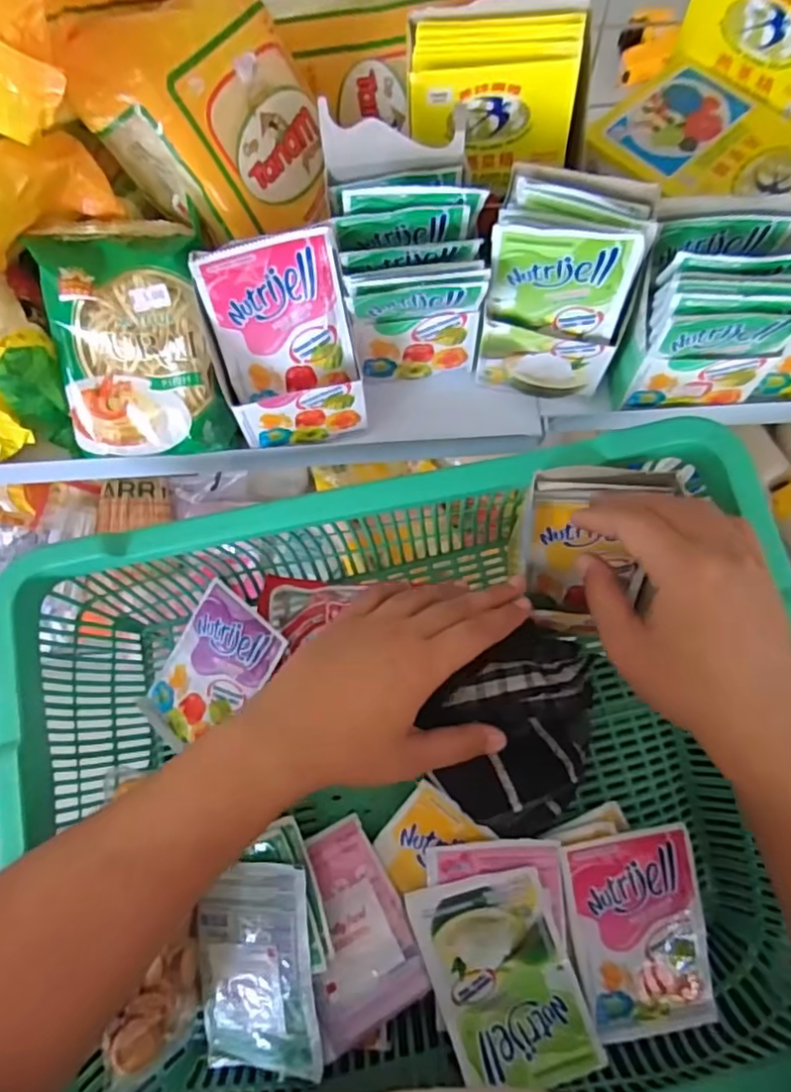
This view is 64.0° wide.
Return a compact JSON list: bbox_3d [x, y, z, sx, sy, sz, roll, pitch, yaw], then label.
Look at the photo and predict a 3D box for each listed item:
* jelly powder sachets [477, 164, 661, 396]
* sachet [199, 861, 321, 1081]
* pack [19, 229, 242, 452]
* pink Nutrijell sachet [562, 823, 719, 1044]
[{"bbox_3d":[0.102,-0.158,0.395,0.084,0.113,0.069,13,71,6],"label":"jelly powder sachets"},{"bbox_3d":[-0.081,0.248,0.369,0.076,0.012,0.120,-7,85,21],"label":"sachet"},{"bbox_3d":[-0.157,-0.123,0.389,0.097,0.133,0.037,-7,26,-1],"label":"pack"},{"bbox_3d":[0.141,0.226,0.369,0.076,0.015,0.111,-9,89,-6],"label":"pink Nutrijell sachet"}]

